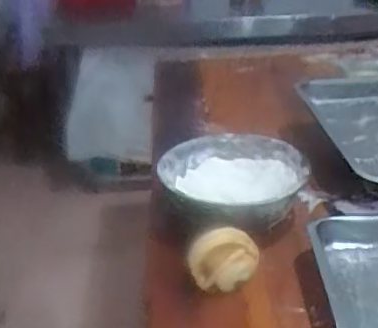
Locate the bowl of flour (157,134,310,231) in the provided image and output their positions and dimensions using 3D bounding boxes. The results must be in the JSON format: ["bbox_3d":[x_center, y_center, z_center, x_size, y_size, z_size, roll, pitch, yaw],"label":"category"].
[{"bbox_3d":[0.070,0.034,0.898,0.222,0.090,0.203,9,30,22],"label":"bowl of flour"}]

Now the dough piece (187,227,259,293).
[{"bbox_3d":[0.044,0.123,0.729,0.086,0.047,0.078,1,28,8],"label":"dough piece"}]

